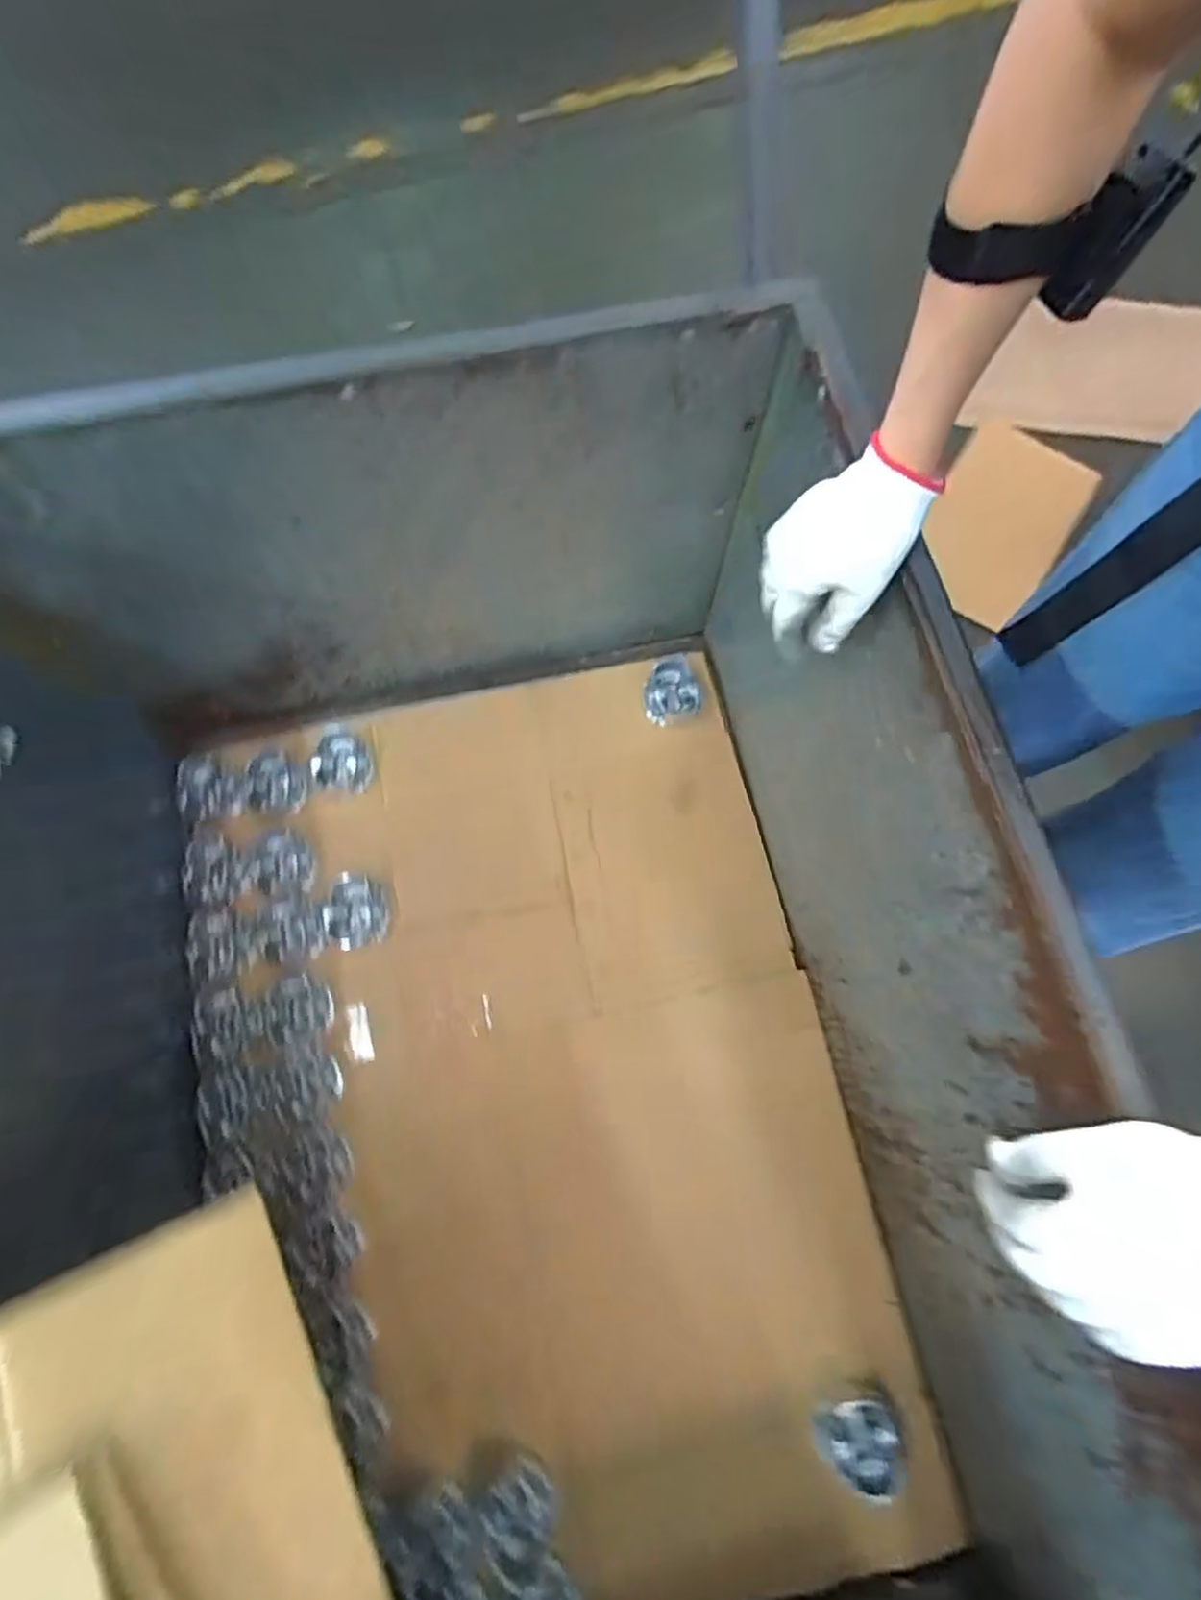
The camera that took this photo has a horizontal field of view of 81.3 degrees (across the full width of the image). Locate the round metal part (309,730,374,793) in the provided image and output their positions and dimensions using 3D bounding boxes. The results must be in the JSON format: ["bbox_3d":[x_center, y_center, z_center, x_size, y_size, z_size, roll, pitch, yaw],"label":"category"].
[{"bbox_3d":[-0.334,-0.050,0.899,0.071,0.028,0.073,-2,75,0],"label":"round metal part"}]

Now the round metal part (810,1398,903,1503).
[{"bbox_3d":[0.271,0.675,0.731,0.082,0.053,0.077,0,75,1],"label":"round metal part"}]

